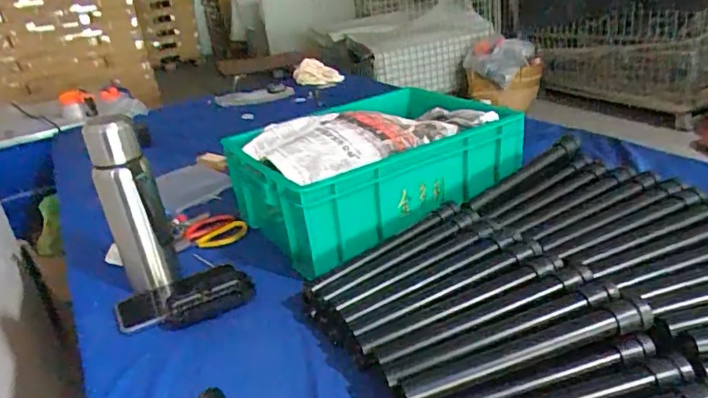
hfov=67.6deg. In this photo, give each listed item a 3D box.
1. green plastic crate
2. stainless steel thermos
[{"bbox_3d":[0.031,-0.047,0.852,0.400,0.159,0.296,-23,28,-29],"label":"green plastic crate"},{"bbox_3d":[-0.289,0.018,0.702,0.071,0.254,0.062,-20,26,-24],"label":"stainless steel thermos"}]

